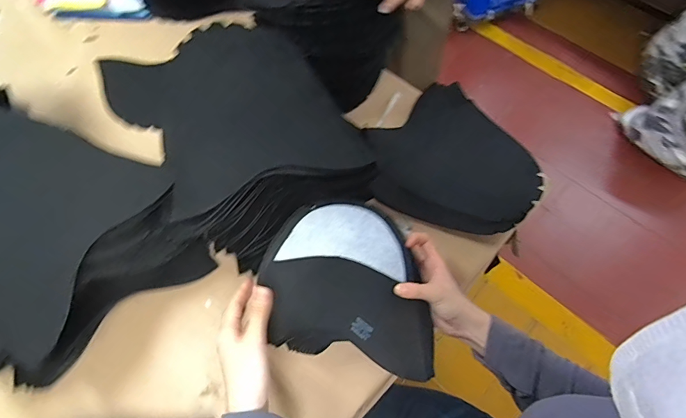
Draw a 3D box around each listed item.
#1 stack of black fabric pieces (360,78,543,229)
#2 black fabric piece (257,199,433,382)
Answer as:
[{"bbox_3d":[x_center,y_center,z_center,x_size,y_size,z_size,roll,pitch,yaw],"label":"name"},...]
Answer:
[{"bbox_3d":[0.178,-0.079,0.651,0.280,0.035,0.282,-33,66,-19],"label":"stack of black fabric pieces"},{"bbox_3d":[0.012,0.089,0.508,0.224,0.048,0.195,14,60,5],"label":"black fabric piece"}]

